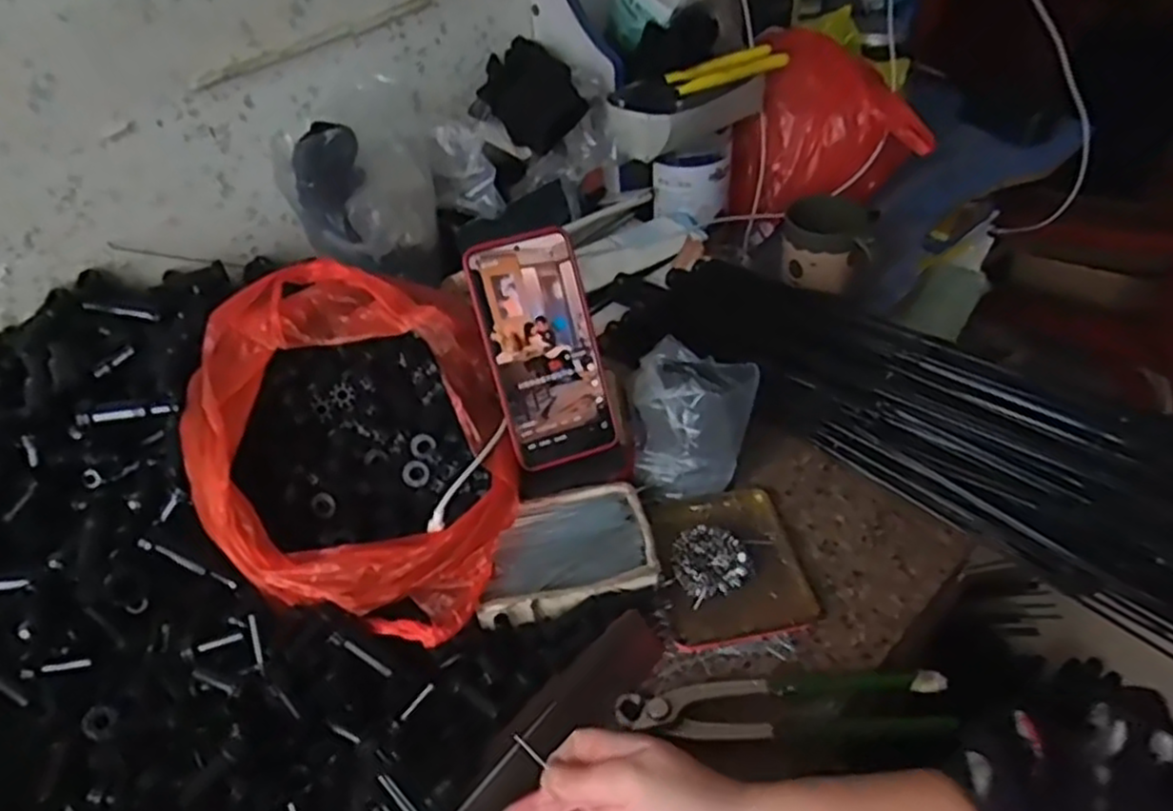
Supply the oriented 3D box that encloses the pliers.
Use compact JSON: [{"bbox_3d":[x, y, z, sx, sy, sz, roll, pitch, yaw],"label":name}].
[{"bbox_3d":[0.119,0.184,0.451,0.196,0.024,0.042,-3,44,2],"label":"pliers"}]

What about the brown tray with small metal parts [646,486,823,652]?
[{"bbox_3d":[0.102,0.108,0.535,0.097,0.013,0.124,-9,44,-4],"label":"brown tray with small metal parts"}]

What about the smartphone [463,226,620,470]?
[{"bbox_3d":[-0.030,-0.039,0.531,0.076,0.163,0.011,-16,11,-9],"label":"smartphone"}]

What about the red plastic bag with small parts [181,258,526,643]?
[{"bbox_3d":[-0.162,0.027,0.522,0.207,0.126,0.259,-12,45,-18],"label":"red plastic bag with small parts"}]

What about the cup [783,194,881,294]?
[{"bbox_3d":[0.256,-0.182,0.799,0.098,0.085,0.084,12,47,17],"label":"cup"}]

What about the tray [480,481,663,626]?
[{"bbox_3d":[-0.017,0.103,0.526,0.124,0.027,0.086,-15,45,-10],"label":"tray"}]

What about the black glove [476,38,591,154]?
[{"bbox_3d":[-0.061,-0.334,0.794,0.087,0.022,0.159,-39,57,11],"label":"black glove"}]

